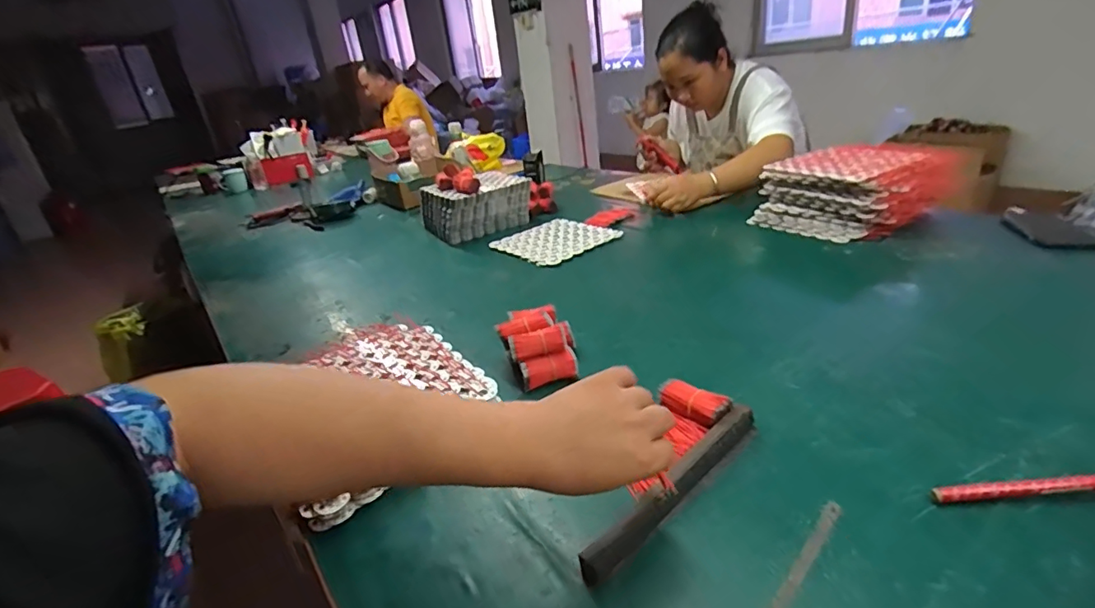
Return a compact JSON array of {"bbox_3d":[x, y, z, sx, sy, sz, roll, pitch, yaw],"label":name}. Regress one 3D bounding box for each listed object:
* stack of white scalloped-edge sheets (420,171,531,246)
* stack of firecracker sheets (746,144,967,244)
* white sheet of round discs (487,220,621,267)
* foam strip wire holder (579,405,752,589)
[{"bbox_3d":[-0.180,-0.250,1.303,0.220,0.106,0.225,-18,27,-21],"label":"stack of white scalloped-edge sheets"},{"bbox_3d":[0.598,-0.228,1.025,0.272,0.122,0.238,-21,26,-25],"label":"stack of firecracker sheets"},{"bbox_3d":[0.019,-0.141,1.130,0.214,0.016,0.202,-23,27,-29],"label":"white sheet of round discs"},{"bbox_3d":[0.115,0.154,0.454,0.240,0.026,0.018,-27,31,-36],"label":"foam strip wire holder"}]

